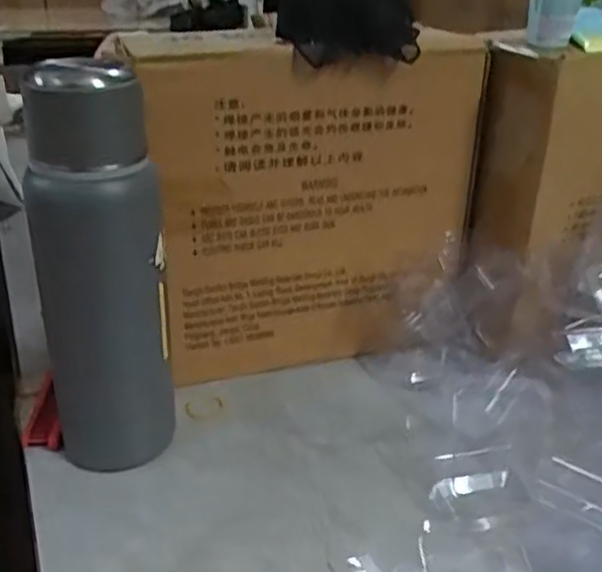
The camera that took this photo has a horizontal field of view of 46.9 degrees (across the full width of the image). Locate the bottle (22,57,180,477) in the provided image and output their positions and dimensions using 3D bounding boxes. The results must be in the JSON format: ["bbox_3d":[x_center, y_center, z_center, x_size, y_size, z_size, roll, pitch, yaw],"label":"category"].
[{"bbox_3d":[-0.132,-0.005,0.460,0.081,0.270,0.078,-10,30,-21],"label":"bottle"}]

